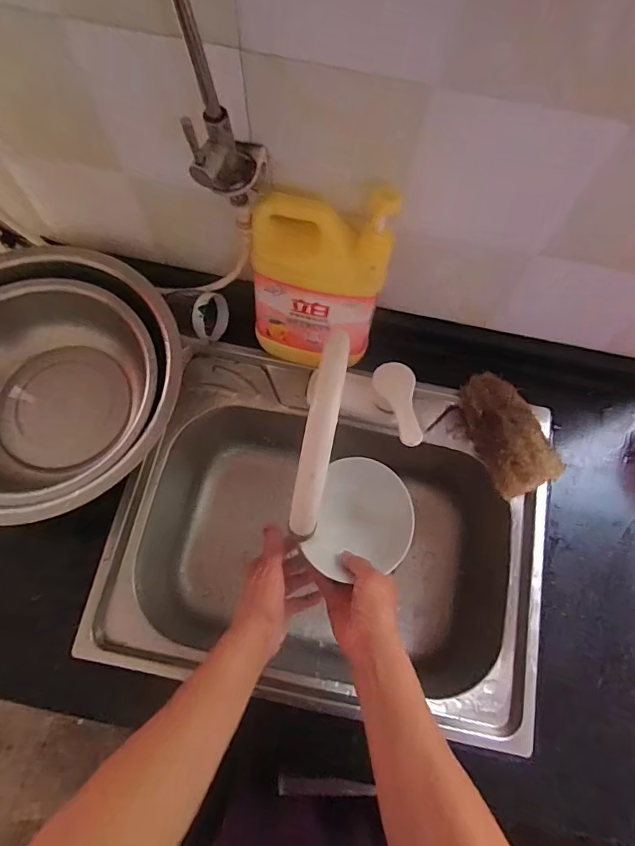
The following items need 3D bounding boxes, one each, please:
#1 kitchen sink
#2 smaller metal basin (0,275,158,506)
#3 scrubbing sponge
[{"bbox_3d":[0.019,0.157,0.667,0.512,0.192,0.399,12,71,2],"label":"kitchen sink"},{"bbox_3d":[-0.334,-0.033,0.582,0.270,0.082,0.265,1,71,-2],"label":"smaller metal basin"},{"bbox_3d":[0.238,0.012,0.603,0.059,0.068,0.155,-21,73,-9],"label":"scrubbing sponge"}]

